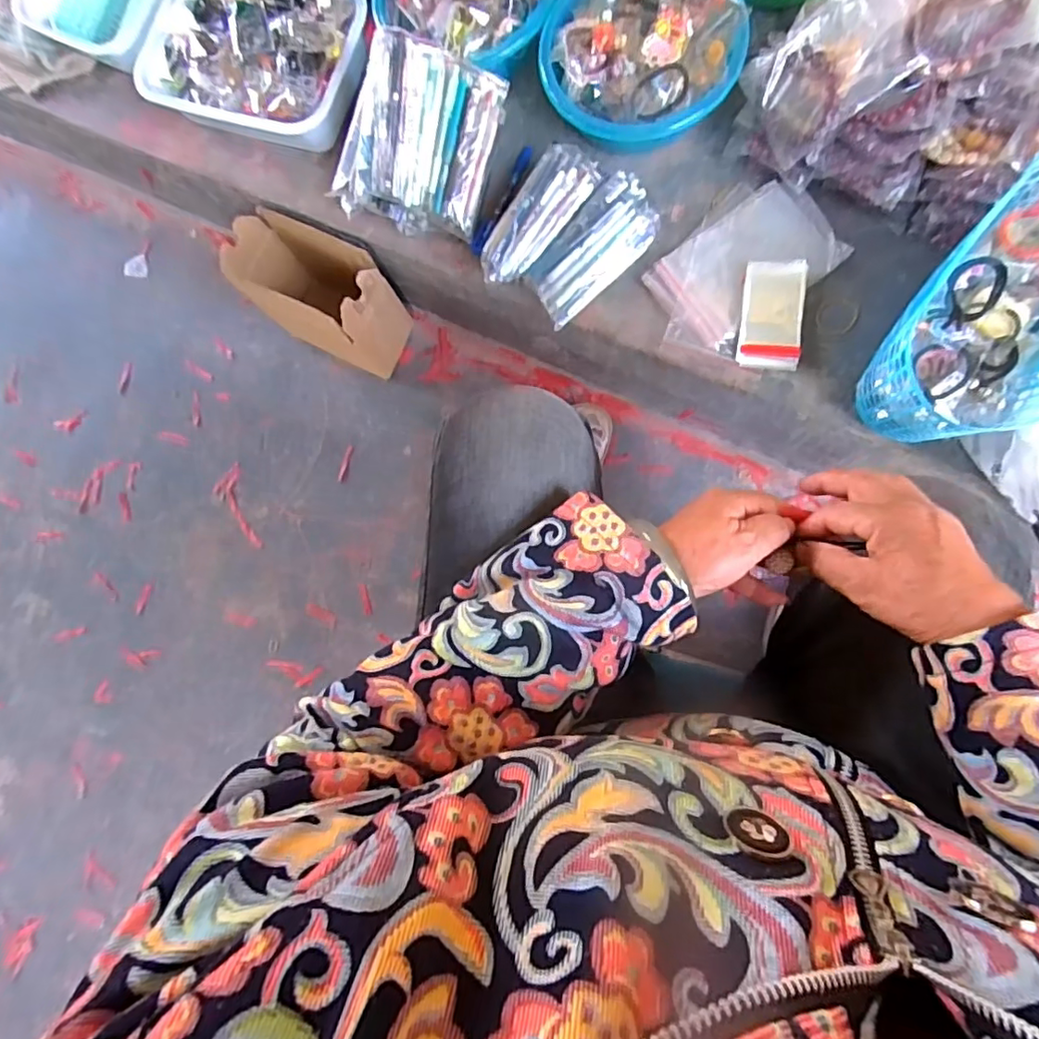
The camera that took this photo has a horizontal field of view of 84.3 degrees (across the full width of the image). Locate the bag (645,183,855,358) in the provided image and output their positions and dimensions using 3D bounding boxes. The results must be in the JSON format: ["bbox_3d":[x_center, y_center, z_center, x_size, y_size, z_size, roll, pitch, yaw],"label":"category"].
[{"bbox_3d":[0.250,-0.286,0.660,0.212,0.012,0.131,-38,80,2],"label":"bag"}]

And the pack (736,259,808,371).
[{"bbox_3d":[0.287,-0.233,0.651,0.066,0.008,0.125,7,85,8],"label":"pack"}]

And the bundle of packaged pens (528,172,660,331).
[{"bbox_3d":[0.086,-0.314,0.665,0.179,0.055,0.081,-43,80,1],"label":"bundle of packaged pens"}]

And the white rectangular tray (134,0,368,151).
[{"bbox_3d":[-0.333,-0.596,0.722,0.283,0.048,0.201,18,86,9],"label":"white rectangular tray"}]

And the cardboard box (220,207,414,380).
[{"bbox_3d":[-0.283,-0.325,0.838,0.212,0.173,0.120,26,88,9],"label":"cardboard box"}]

